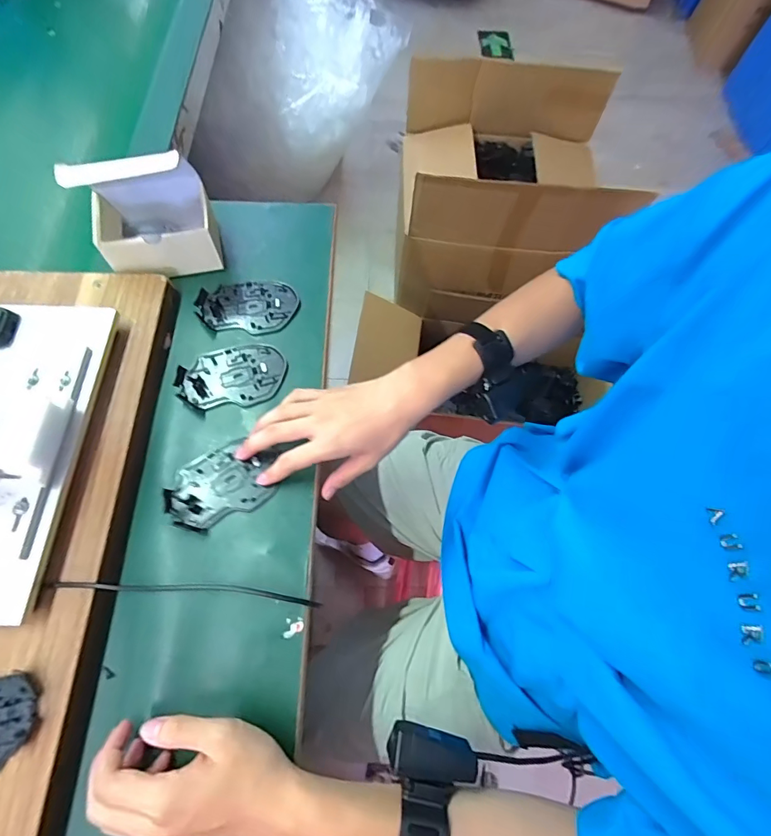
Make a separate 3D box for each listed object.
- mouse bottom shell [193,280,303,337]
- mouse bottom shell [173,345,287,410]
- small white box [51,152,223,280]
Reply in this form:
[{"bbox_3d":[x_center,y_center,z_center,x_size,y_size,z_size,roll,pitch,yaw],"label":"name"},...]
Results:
[{"bbox_3d":[-0.166,-0.136,0.519,0.113,0.012,0.074,6,68,0],"label":"mouse bottom shell"},{"bbox_3d":[-0.170,-0.046,0.479,0.112,0.013,0.068,-11,69,-7],"label":"mouse bottom shell"},{"bbox_3d":[-0.267,-0.235,0.483,0.117,0.130,0.093,-12,69,-7],"label":"small white box"}]

